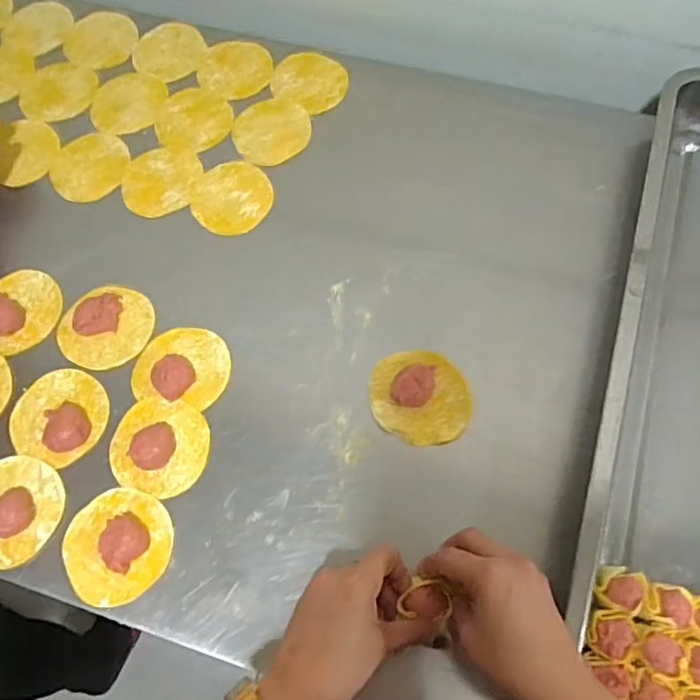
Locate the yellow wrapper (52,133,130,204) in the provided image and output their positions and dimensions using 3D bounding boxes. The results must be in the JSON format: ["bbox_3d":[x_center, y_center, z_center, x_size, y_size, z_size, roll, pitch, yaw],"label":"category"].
[{"bbox_3d":[-0.271,-0.191,0.635,0.074,0.004,0.085,12,68,3],"label":"yellow wrapper"}]

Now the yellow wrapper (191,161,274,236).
[{"bbox_3d":[-0.118,-0.154,0.612,0.078,0.004,0.083,-1,67,2],"label":"yellow wrapper"}]

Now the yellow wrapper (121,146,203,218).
[{"bbox_3d":[-0.192,-0.174,0.624,0.079,0.005,0.079,-1,67,2],"label":"yellow wrapper"}]

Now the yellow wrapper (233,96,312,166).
[{"bbox_3d":[-0.084,-0.233,0.643,0.082,0.005,0.082,39,73,16],"label":"yellow wrapper"}]

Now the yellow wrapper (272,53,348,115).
[{"bbox_3d":[-0.045,-0.296,0.666,0.078,0.004,0.076,25,70,12],"label":"yellow wrapper"}]

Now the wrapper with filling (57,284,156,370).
[{"bbox_3d":[-0.223,-0.024,0.552,0.076,0.020,0.083,-1,67,2],"label":"wrapper with filling"}]

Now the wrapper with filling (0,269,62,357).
[{"bbox_3d":[-0.310,-0.038,0.563,0.076,0.020,0.080,-1,67,2],"label":"wrapper with filling"}]

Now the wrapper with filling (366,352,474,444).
[{"bbox_3d":[0.059,0.036,0.511,0.082,0.022,0.082,-8,67,-2],"label":"wrapper with filling"}]

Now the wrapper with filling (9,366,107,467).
[{"bbox_3d":[-0.251,0.054,0.520,0.078,0.013,0.079,17,68,9],"label":"wrapper with filling"}]

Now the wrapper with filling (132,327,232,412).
[{"bbox_3d":[-0.149,0.011,0.534,0.082,0.019,0.071,10,68,6],"label":"wrapper with filling"}]

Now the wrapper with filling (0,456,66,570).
[{"bbox_3d":[-0.275,0.126,0.484,0.080,0.021,0.083,-1,67,2],"label":"wrapper with filling"}]

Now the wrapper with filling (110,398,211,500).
[{"bbox_3d":[-0.160,0.078,0.505,0.081,0.019,0.078,-1,67,2],"label":"wrapper with filling"}]

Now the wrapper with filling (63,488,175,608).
[{"bbox_3d":[-0.181,0.151,0.472,0.081,0.020,0.082,-1,67,2],"label":"wrapper with filling"}]

